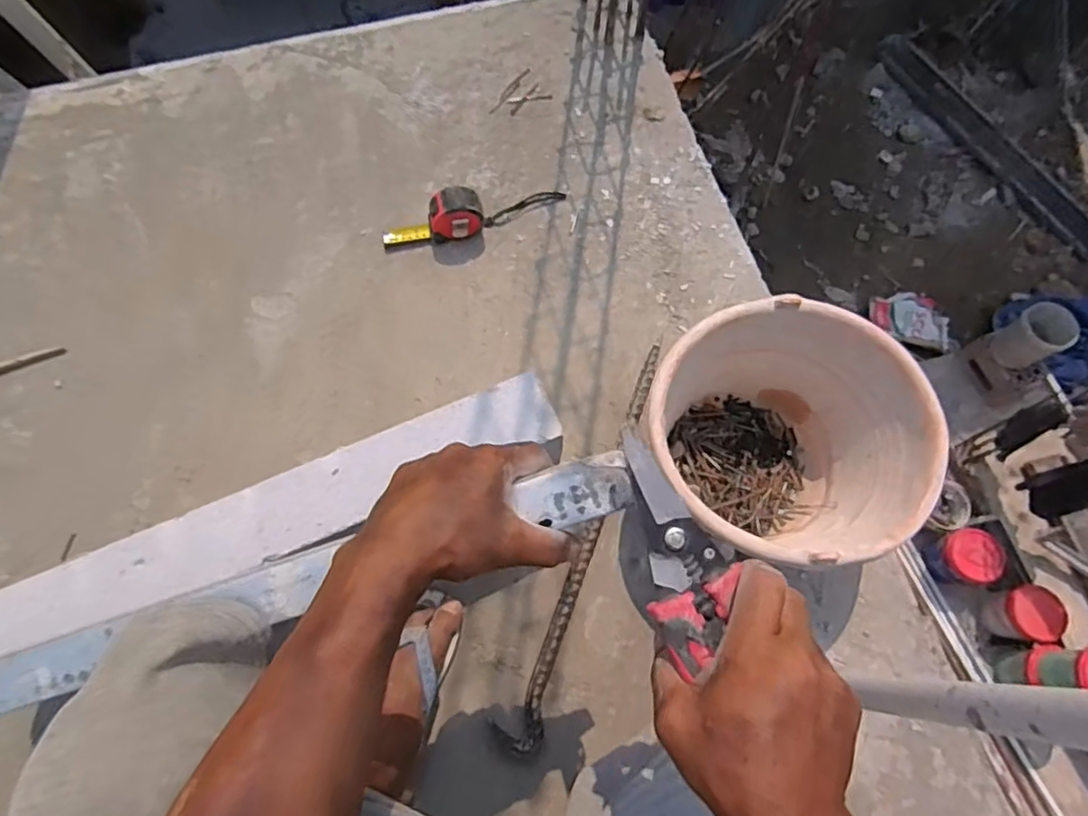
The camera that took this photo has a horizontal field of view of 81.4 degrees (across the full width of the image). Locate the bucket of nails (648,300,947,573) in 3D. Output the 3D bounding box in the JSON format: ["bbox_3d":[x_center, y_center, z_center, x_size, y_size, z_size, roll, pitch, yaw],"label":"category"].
[{"bbox_3d":[0.245,0.046,0.698,0.268,0.208,0.252,0,71,0],"label":"bucket of nails"}]

